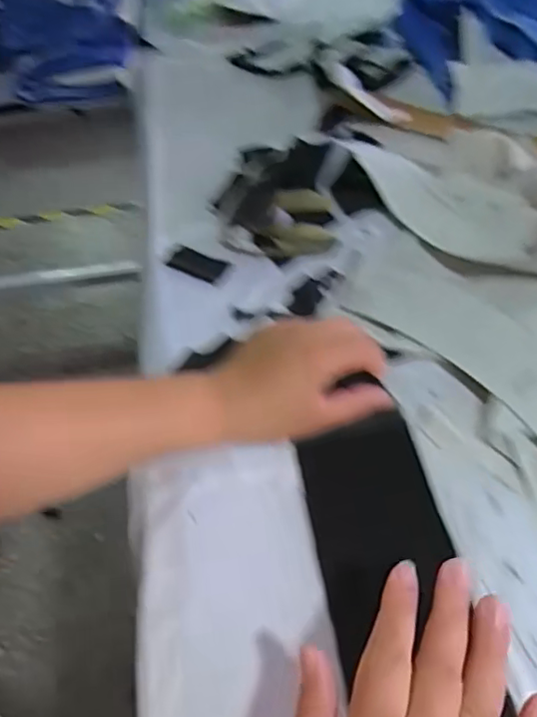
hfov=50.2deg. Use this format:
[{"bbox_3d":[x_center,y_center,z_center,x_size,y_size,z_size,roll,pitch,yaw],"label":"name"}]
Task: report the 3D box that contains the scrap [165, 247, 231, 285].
[{"bbox_3d":[-0.059,-0.081,0.494,0.049,0.004,0.028,23,53,16],"label":"scrap"}]

